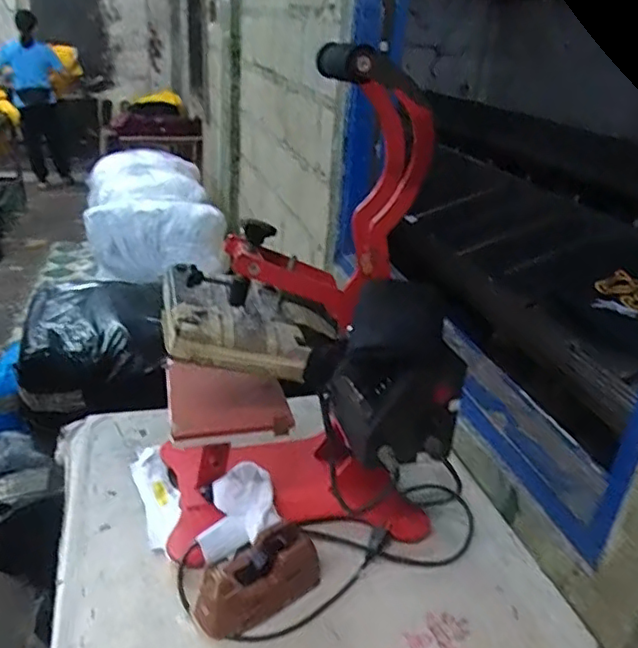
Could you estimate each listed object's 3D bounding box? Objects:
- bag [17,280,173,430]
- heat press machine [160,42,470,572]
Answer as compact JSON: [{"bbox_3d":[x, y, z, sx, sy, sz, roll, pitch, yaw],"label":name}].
[{"bbox_3d":[-0.512,0.051,1.401,0.306,0.212,0.339,-3,27,-14],"label":"bag"},{"bbox_3d":[-0.037,-0.020,0.811,0.324,0.609,0.383,-3,27,-14],"label":"heat press machine"}]

